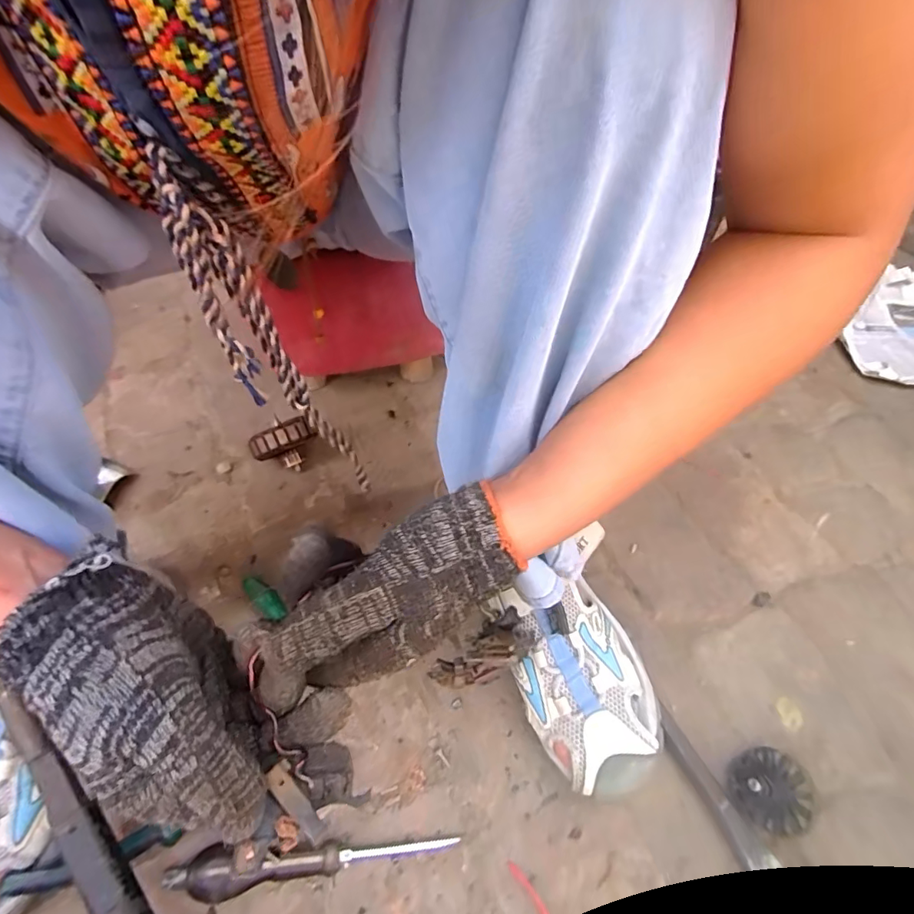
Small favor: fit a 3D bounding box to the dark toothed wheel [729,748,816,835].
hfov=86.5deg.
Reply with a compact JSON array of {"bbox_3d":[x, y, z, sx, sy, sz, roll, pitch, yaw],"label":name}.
[{"bbox_3d":[0.228,0.247,0.362,0.053,0.032,0.053,-32,42,34],"label":"dark toothed wheel"}]

